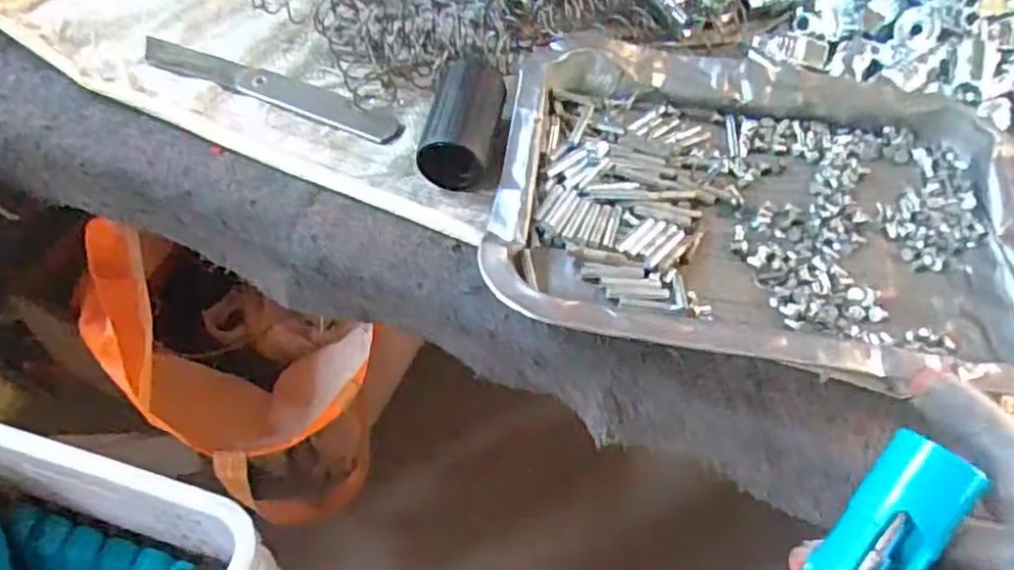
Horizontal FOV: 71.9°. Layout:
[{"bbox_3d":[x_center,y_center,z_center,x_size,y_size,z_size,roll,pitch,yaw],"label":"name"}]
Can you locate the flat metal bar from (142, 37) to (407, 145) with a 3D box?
[{"bbox_3d":[-0.124,-0.103,0.367,0.145,0.004,0.023,20,57,7],"label":"flat metal bar"}]

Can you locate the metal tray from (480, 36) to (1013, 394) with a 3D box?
[{"bbox_3d":[0.125,-0.042,0.331,0.254,0.032,0.196,10,57,1],"label":"metal tray"}]

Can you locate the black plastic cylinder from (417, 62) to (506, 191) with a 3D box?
[{"bbox_3d":[-0.021,-0.081,0.346,0.034,0.031,0.067,10,57,0],"label":"black plastic cylinder"}]

